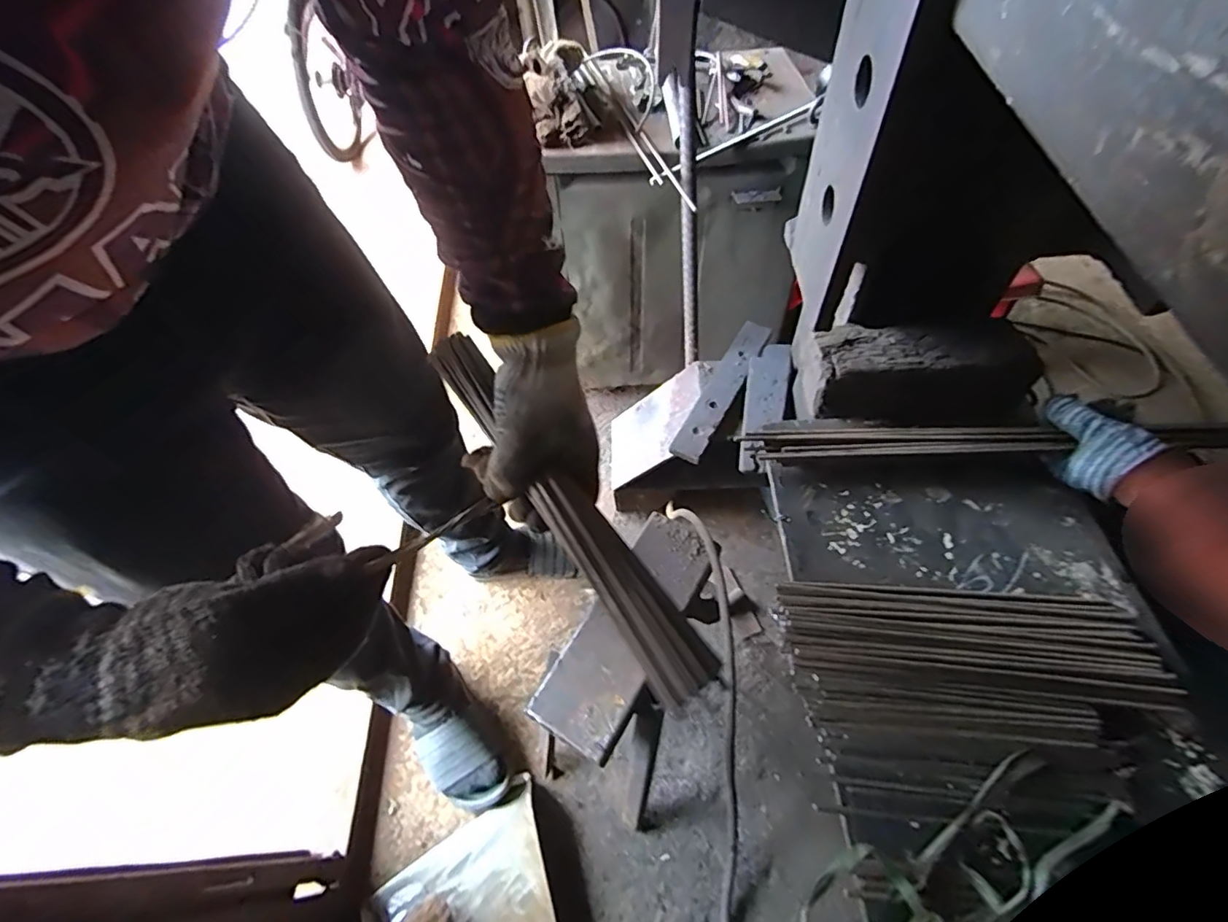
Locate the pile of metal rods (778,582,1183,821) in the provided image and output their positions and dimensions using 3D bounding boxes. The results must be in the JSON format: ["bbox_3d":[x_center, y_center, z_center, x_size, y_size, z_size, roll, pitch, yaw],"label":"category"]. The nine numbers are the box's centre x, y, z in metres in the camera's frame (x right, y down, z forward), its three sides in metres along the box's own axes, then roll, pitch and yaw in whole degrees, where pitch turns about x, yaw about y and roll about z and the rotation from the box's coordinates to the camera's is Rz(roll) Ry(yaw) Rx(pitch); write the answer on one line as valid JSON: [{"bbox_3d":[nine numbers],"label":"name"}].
[{"bbox_3d":[0.320,0.191,0.482,0.318,0.027,0.185,-4,56,2],"label":"pile of metal rods"}]

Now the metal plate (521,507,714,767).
[{"bbox_3d":[0.019,0.188,0.652,0.095,0.014,0.291,25,61,20],"label":"metal plate"}]

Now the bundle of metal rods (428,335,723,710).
[{"bbox_3d":[-0.045,0.022,0.398,0.040,0.018,0.327,-32,65,-16],"label":"bundle of metal rods"}]

